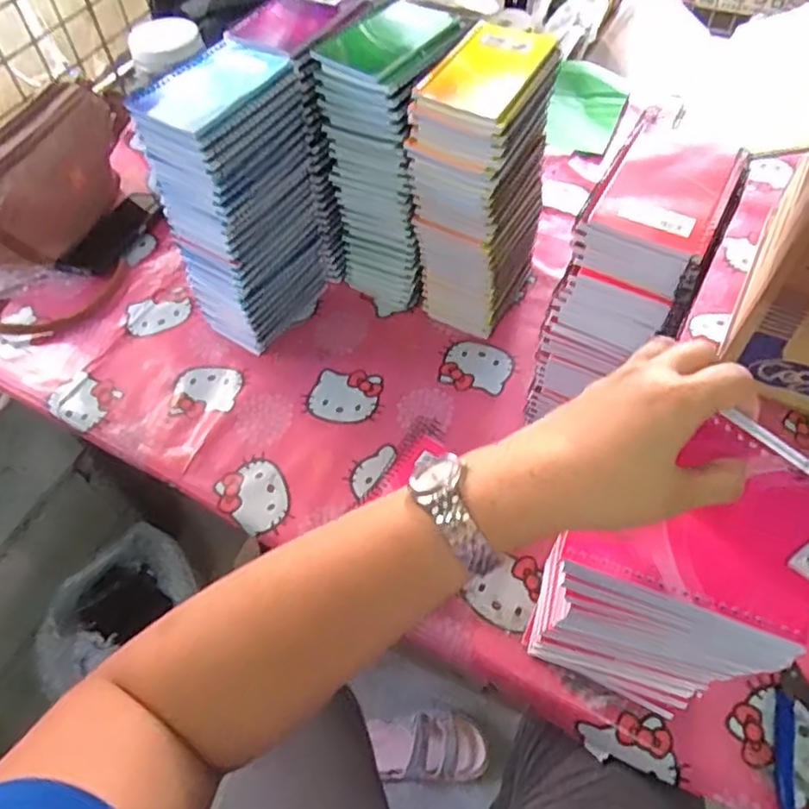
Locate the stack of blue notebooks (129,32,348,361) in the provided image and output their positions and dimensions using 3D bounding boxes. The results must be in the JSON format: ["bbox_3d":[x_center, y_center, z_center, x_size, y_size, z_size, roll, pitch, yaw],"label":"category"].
[{"bbox_3d":[-0.163,-0.210,0.690,0.088,0.281,0.171,32,64,21],"label":"stack of blue notebooks"}]

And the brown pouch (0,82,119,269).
[{"bbox_3d":[-0.469,-0.293,0.859,0.054,0.174,0.262,14,59,12],"label":"brown pouch"}]

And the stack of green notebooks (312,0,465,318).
[{"bbox_3d":[-0.017,-0.262,0.711,0.114,0.290,0.152,18,60,14],"label":"stack of green notebooks"}]

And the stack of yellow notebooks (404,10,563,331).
[{"bbox_3d":[0.084,-0.220,0.688,0.095,0.284,0.134,29,63,20],"label":"stack of yellow notebooks"}]

